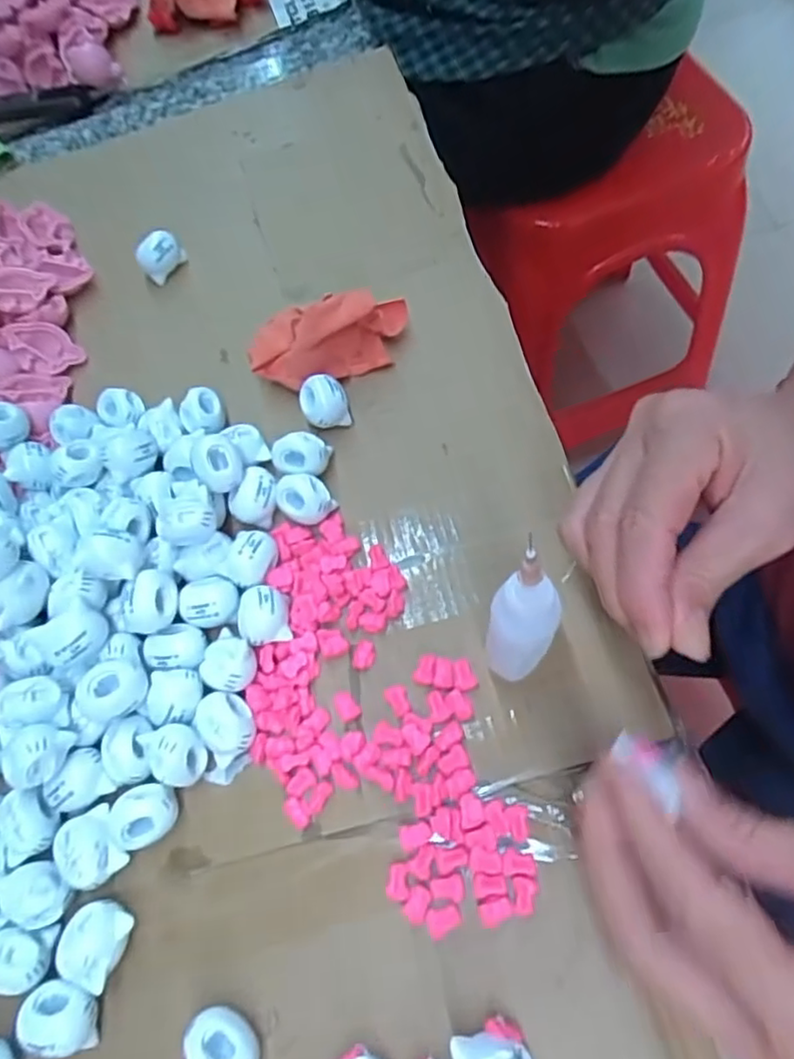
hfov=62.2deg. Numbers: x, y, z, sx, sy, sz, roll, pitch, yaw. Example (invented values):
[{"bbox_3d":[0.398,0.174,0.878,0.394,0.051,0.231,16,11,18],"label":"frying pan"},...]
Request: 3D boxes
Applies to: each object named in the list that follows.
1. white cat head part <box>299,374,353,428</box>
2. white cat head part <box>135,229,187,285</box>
[{"bbox_3d":[-0.035,-0.060,0.316,0.021,0.019,0.023,-1,65,2],"label":"white cat head part"},{"bbox_3d":[-0.134,-0.155,0.372,0.018,0.022,0.021,20,68,11],"label":"white cat head part"}]

